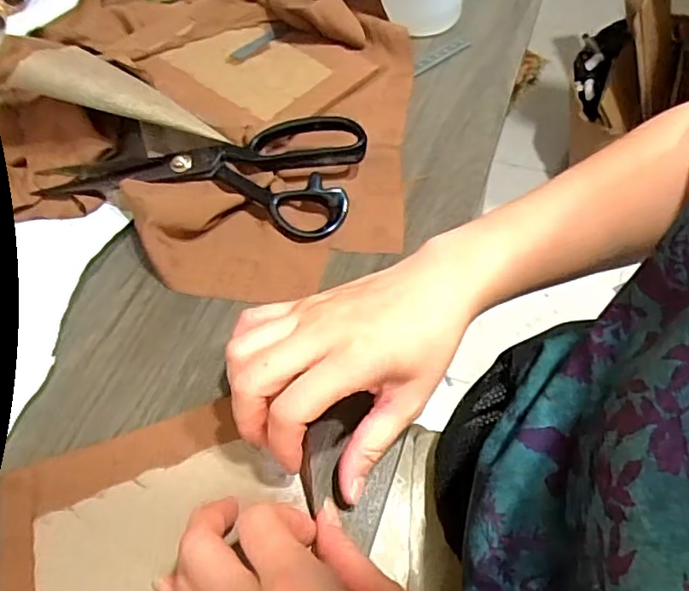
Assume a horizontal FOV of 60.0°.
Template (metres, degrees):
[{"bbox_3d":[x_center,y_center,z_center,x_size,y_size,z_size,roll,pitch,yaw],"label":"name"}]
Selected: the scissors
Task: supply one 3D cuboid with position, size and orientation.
[{"bbox_3d":[-0.107,-0.099,0.437,0.234,0.027,0.091,6,57,8],"label":"scissors"}]

